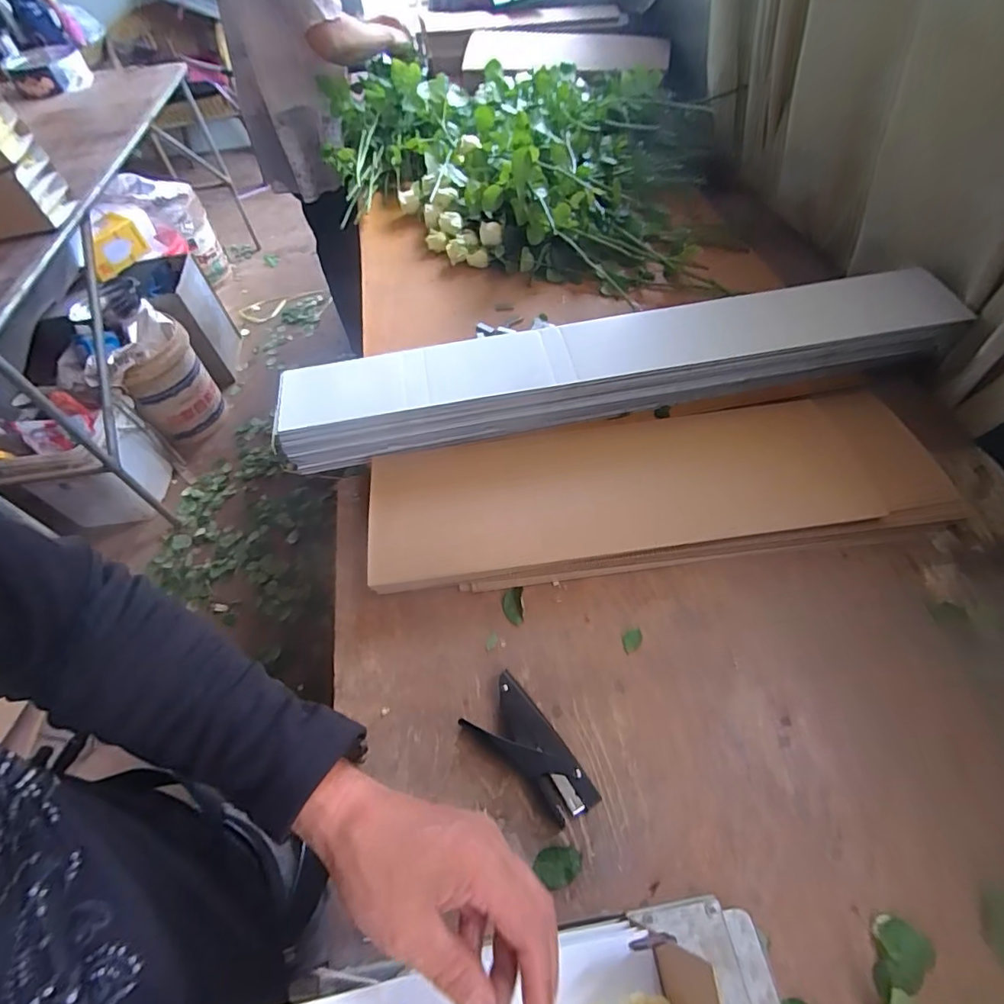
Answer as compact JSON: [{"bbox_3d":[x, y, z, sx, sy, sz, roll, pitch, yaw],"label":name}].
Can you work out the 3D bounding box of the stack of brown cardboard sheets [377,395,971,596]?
[{"bbox_3d":[0.205,-0.026,0.701,0.771,0.041,0.252,-5,55,0],"label":"stack of brown cardboard sheets"}]

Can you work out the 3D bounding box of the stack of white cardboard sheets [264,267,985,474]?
[{"bbox_3d":[0.183,-0.205,0.780,1.000,0.117,0.129,-10,55,-3],"label":"stack of white cardboard sheets"}]

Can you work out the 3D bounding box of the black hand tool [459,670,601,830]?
[{"bbox_3d":[0.029,0.259,0.532,0.069,0.029,0.145,-35,60,-19],"label":"black hand tool"}]

